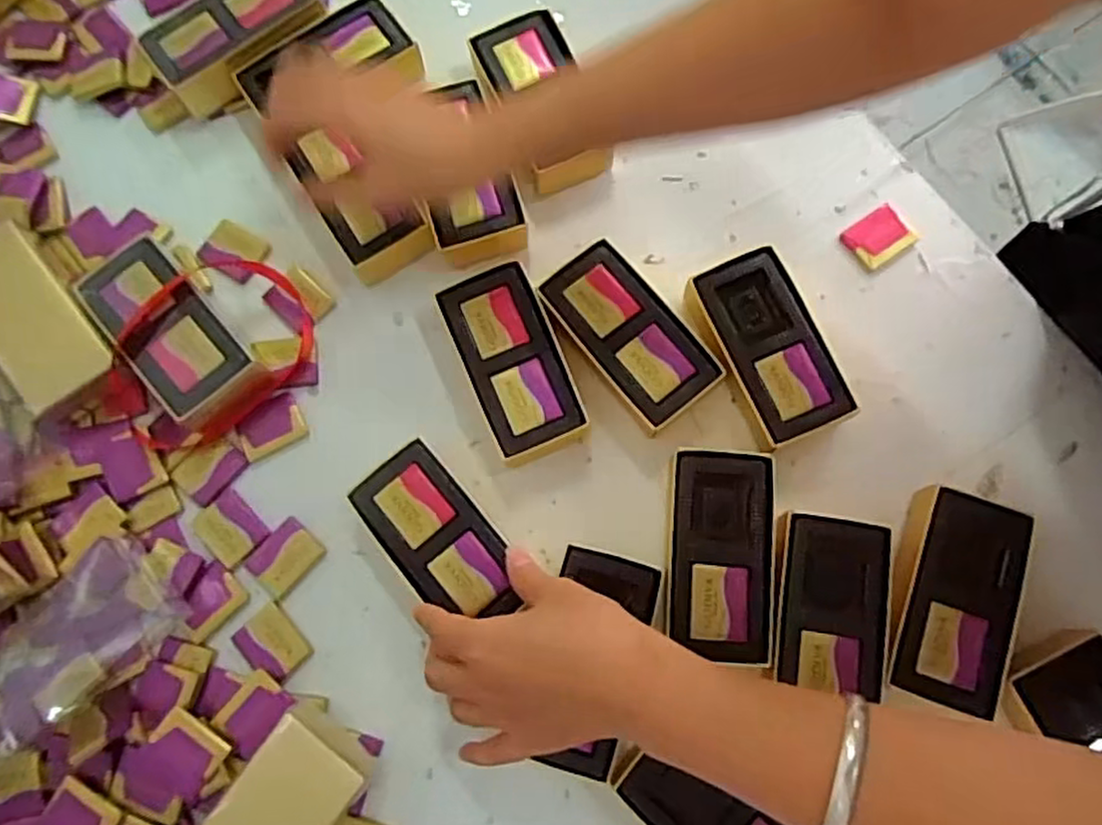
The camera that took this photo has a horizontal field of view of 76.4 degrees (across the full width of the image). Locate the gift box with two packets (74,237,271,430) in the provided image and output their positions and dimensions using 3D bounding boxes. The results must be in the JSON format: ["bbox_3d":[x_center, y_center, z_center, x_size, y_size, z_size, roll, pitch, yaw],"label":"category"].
[{"bbox_3d":[-0.231,-0.048,0.431,0.053,0.035,0.116,-42,80,-9],"label":"gift box with two packets"}]

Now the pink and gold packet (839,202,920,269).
[{"bbox_3d":[0.213,-0.114,0.455,0.039,0.006,0.032,-34,78,-7],"label":"pink and gold packet"}]

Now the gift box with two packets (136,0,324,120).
[{"bbox_3d":[-0.215,-0.257,0.480,0.113,0.035,0.060,-34,78,-8],"label":"gift box with two packets"}]

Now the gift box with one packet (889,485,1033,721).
[{"bbox_3d":[0.221,0.103,0.391,0.063,0.032,0.112,18,77,5],"label":"gift box with one packet"}]

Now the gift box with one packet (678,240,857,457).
[{"bbox_3d":[0.130,-0.038,0.424,0.061,0.032,0.113,-26,78,-6],"label":"gift box with one packet"}]

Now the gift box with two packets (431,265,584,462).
[{"bbox_3d":[-0.023,-0.029,0.430,0.056,0.032,0.116,-22,77,-5],"label":"gift box with two packets"}]

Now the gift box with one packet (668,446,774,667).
[{"bbox_3d":[0.095,0.080,0.400,0.057,0.032,0.112,5,76,2],"label":"gift box with one packet"}]

